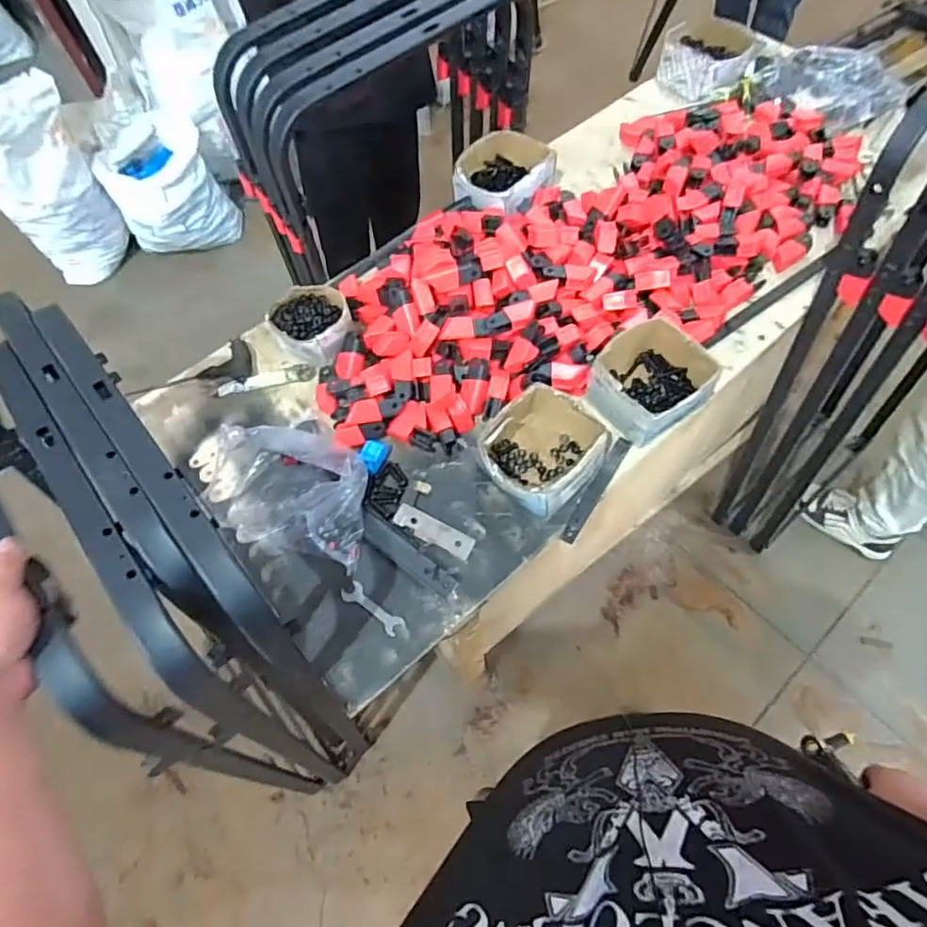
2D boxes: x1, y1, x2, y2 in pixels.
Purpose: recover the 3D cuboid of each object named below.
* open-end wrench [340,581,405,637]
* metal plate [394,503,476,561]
[{"bbox_3d":[-0.120,0.192,0.752,0.091,0.007,0.028,34,71,18],"label":"open-end wrench"},{"bbox_3d":[-0.040,0.094,0.788,0.115,0.006,0.035,28,70,6],"label":"metal plate"}]

